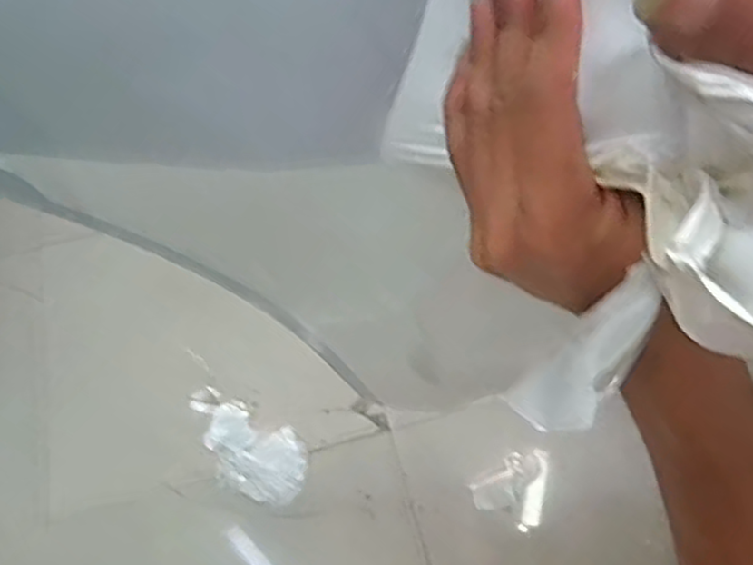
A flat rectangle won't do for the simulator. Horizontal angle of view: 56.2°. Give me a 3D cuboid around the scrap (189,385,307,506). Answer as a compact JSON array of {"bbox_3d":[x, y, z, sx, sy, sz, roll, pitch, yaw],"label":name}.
[{"bbox_3d":[-0.243,0.295,1.274,0.258,0.017,0.132,24,62,16],"label":"scrap"}]

